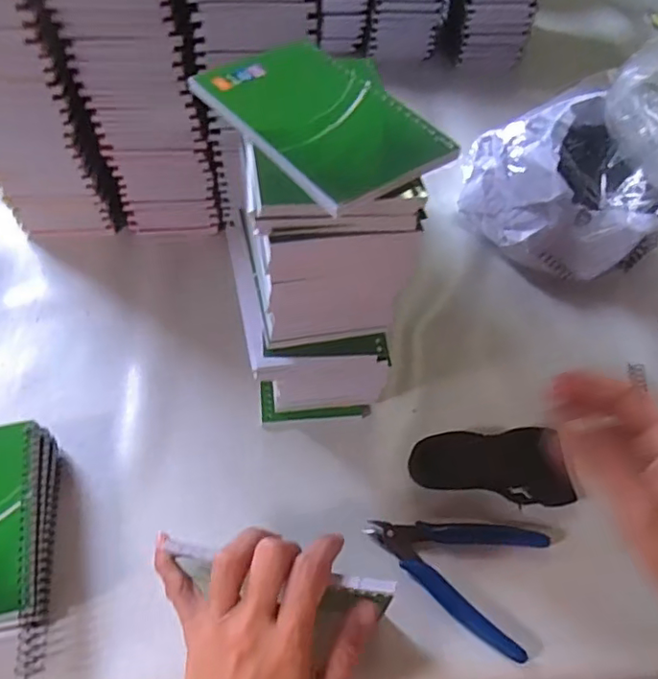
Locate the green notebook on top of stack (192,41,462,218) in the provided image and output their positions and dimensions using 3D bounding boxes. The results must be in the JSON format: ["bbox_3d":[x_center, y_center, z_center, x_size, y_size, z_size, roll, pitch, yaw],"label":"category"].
[{"bbox_3d":[-0.006,-0.116,0.296,0.081,0.006,0.130,-31,60,-22],"label":"green notebook on top of stack"}]

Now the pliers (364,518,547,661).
[{"bbox_3d":[0.094,0.147,0.396,0.119,0.014,0.082,35,60,20],"label":"pliers"}]

